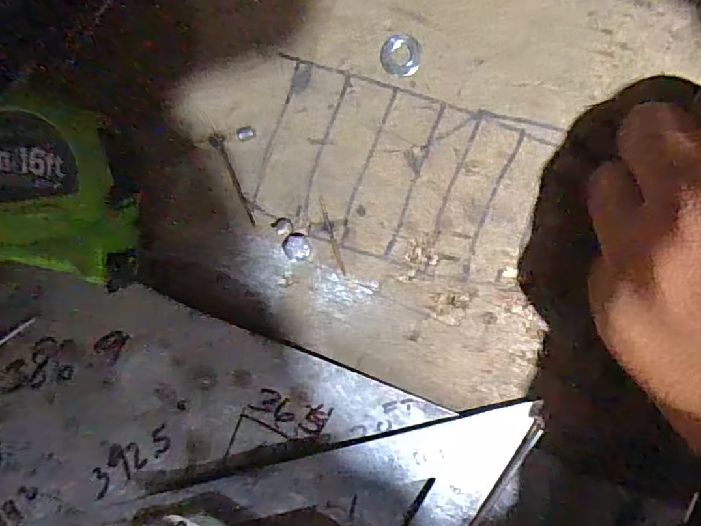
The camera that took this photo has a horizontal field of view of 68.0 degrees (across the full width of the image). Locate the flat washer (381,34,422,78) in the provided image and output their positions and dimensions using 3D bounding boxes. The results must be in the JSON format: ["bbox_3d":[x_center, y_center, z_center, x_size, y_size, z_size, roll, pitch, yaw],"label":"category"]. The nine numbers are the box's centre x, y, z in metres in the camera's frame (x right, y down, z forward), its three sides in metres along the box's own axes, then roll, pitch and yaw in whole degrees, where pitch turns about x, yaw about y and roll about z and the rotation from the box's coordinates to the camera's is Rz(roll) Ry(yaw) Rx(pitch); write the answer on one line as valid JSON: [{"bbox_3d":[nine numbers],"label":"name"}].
[{"bbox_3d":[0.019,-0.079,0.196,0.015,0.004,0.015,0,93,7],"label":"flat washer"}]

